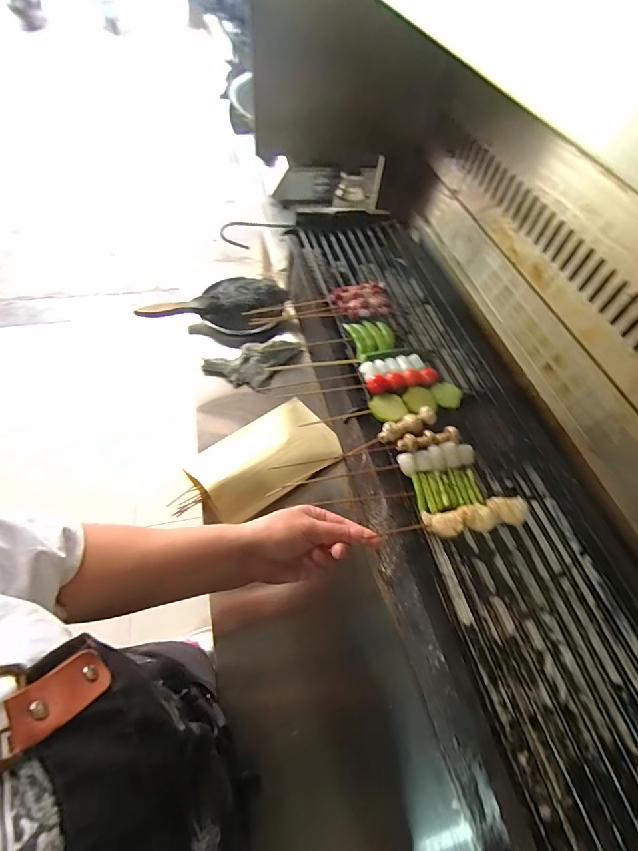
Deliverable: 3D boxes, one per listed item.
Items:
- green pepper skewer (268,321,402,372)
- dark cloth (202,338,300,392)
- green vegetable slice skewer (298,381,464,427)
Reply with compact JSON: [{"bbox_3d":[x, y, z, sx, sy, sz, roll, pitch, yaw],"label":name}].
[{"bbox_3d":[0.022,-0.118,0.589,0.206,0.023,0.089,-13,58,-13],"label":"green pepper skewer"},{"bbox_3d":[-0.122,-0.111,0.749,0.189,0.053,0.090,-10,57,-12],"label":"dark cloth"},{"bbox_3d":[0.093,-0.023,0.526,0.225,0.017,0.045,-16,59,-15],"label":"green vegetable slice skewer"}]

